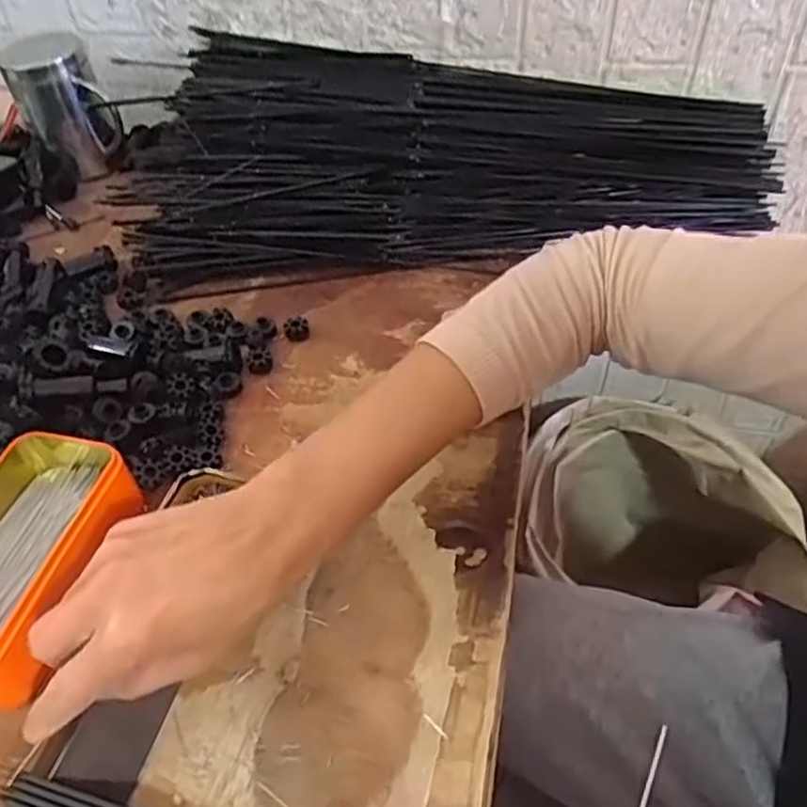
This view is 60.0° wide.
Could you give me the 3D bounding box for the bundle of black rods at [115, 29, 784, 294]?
[{"bbox_3d":[0.031,-0.186,0.606,0.554,0.050,0.279,12,78,8],"label":"bundle of black rods"}]

